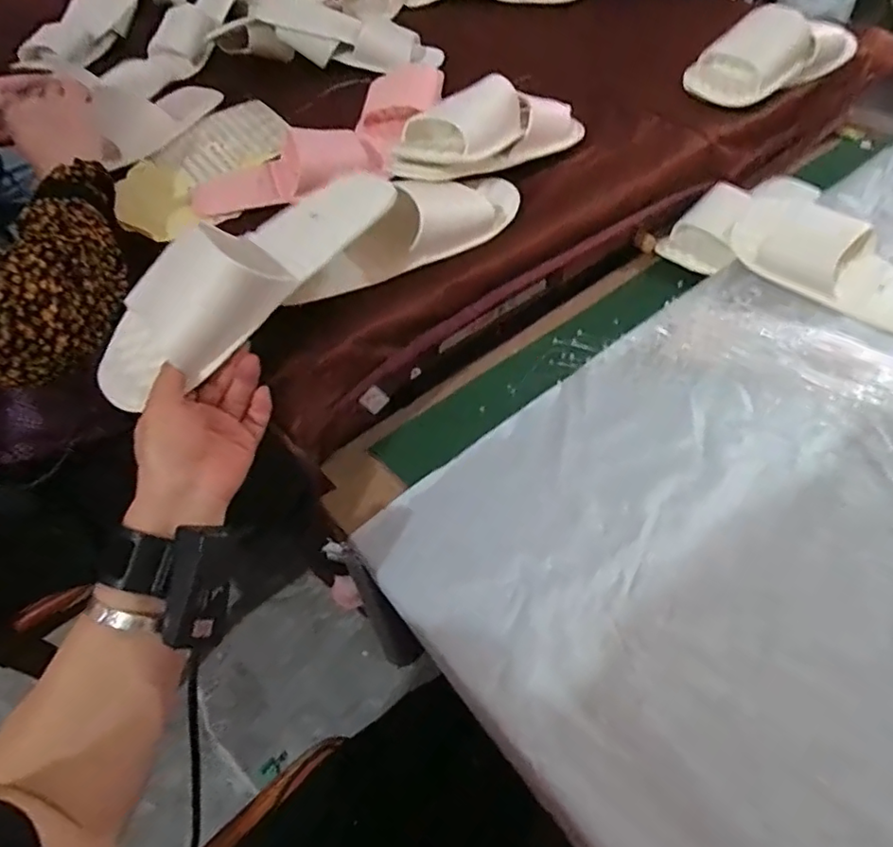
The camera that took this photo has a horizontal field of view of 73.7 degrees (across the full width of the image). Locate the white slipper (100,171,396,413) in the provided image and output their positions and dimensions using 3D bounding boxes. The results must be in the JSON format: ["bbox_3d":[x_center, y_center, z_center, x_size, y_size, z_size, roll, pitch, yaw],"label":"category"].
[{"bbox_3d":[-0.161,-0.121,0.455,0.257,0.076,0.090,-41,58,-14],"label":"white slipper"}]

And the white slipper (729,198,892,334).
[{"bbox_3d":[0.417,-0.163,0.615,0.236,0.064,0.082,35,61,12],"label":"white slipper"}]

